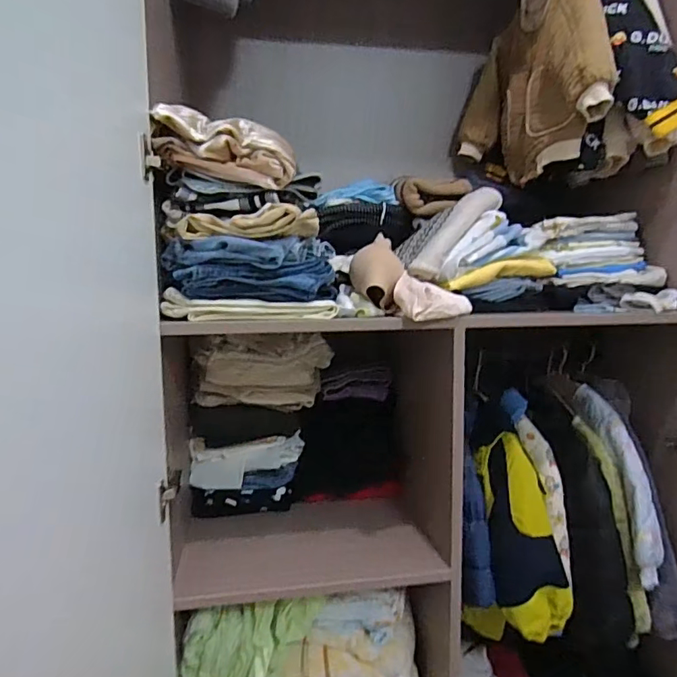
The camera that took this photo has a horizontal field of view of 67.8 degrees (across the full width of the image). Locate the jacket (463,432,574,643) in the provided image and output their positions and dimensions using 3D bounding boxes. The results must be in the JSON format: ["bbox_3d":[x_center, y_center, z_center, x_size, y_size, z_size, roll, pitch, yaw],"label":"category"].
[{"bbox_3d":[0.332,0.359,0.921,0.166,0.319,0.115,2,7,18],"label":"jacket"}]

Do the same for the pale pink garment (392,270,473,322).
[{"bbox_3d":[0.153,-0.064,0.804,0.123,0.061,0.082,0,6,1],"label":"pale pink garment"}]

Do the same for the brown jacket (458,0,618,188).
[{"bbox_3d":[0.392,-0.534,1.045,0.169,0.354,0.436,0,6,1],"label":"brown jacket"}]

